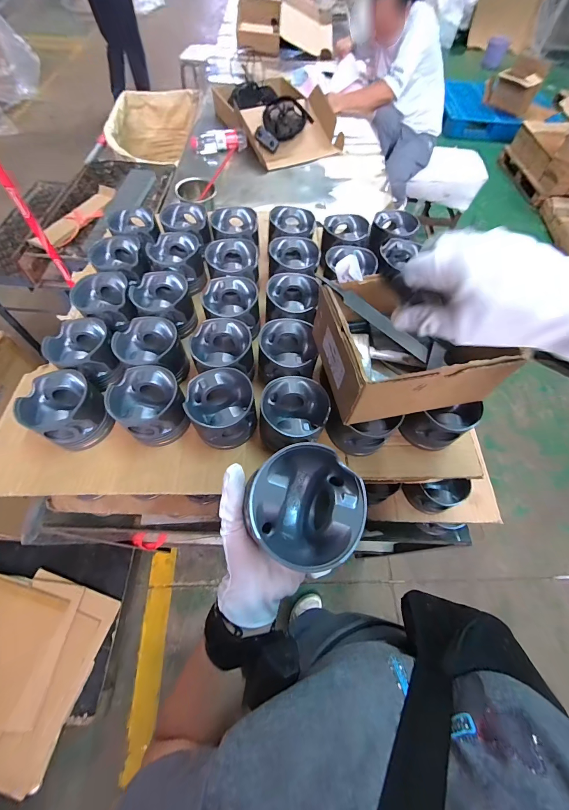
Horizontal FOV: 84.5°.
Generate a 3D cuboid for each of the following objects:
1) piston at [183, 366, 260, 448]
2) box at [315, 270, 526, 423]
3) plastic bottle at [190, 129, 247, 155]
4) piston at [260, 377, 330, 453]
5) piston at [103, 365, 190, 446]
[{"bbox_3d":[-0.084,0.008,0.429,0.086,0.074,0.089,1,61,-2],"label":"piston"},{"bbox_3d":[0.152,-0.074,0.389,0.193,0.091,0.149,-10,62,-7],"label":"box"},{"bbox_3d":[-0.264,-1.074,1.279,0.221,0.069,0.066,-17,63,-11],"label":"plastic bottle"},{"bbox_3d":[0.013,0.020,0.425,0.090,0.073,0.099,1,61,-2],"label":"piston"},{"bbox_3d":[-0.181,0.003,0.427,0.087,0.069,0.092,1,61,-2],"label":"piston"}]

